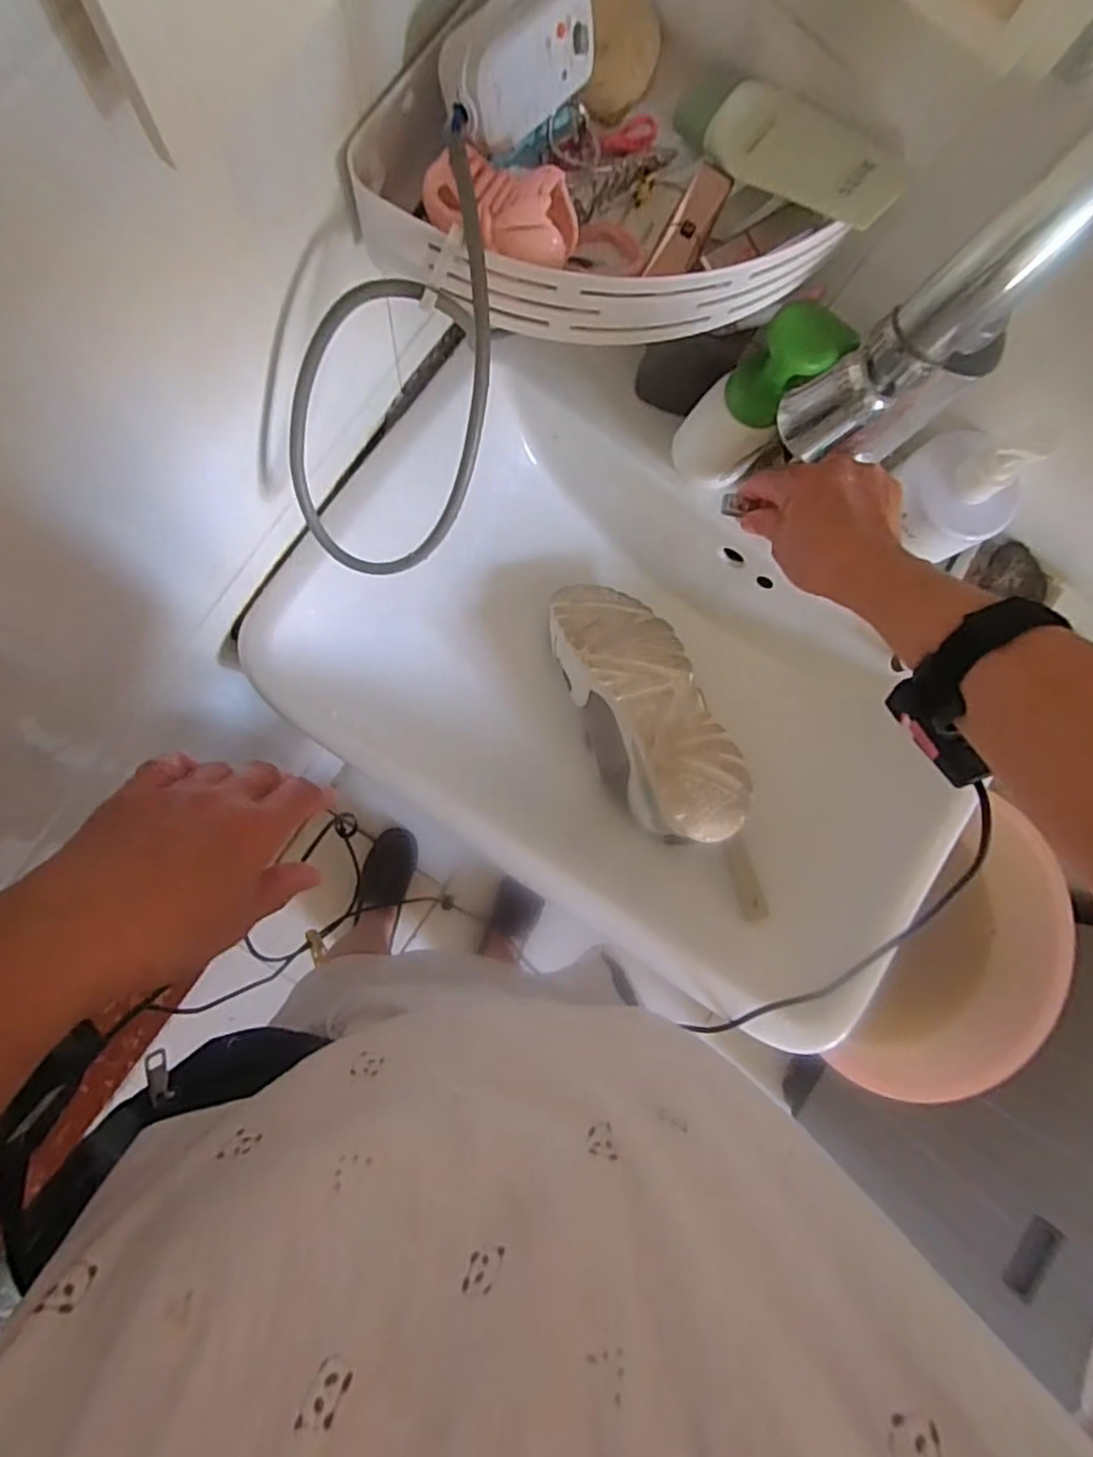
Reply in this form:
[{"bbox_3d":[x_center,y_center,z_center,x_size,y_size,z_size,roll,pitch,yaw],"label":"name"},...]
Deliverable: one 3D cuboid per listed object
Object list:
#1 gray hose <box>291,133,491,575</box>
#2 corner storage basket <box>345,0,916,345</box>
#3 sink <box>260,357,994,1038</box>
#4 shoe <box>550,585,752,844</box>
[{"bbox_3d":[-0.076,-0.182,0.364,0.102,0.039,0.216,29,126,-7],"label":"gray hose"},{"bbox_3d":[0.034,-0.293,0.349,0.192,0.082,0.220,42,82,-2],"label":"corner storage basket"},{"bbox_3d":[0.081,-0.036,0.609,0.578,0.156,0.382,35,82,-3],"label":"sink"},{"bbox_3d":[0.093,-0.016,0.632,0.112,0.091,0.268,-24,72,-8],"label":"shoe"}]

